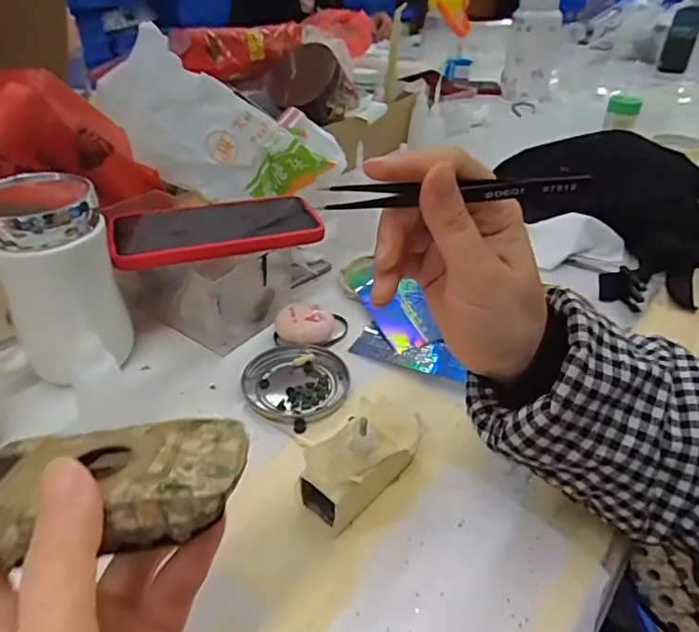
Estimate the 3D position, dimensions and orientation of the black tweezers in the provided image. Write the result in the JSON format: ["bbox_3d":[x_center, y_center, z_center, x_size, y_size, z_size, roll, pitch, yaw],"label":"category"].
[{"bbox_3d":[0.045,-0.058,0.253,0.121,0.012,0.008,1,34,16],"label":"black tweezers"}]

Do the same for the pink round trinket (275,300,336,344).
[{"bbox_3d":[-0.037,0.007,0.455,0.049,0.021,0.039,2,35,-1],"label":"pink round trinket"}]

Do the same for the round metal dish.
[{"bbox_3d":[-0.041,0.049,0.412,0.077,0.008,0.078,2,35,-1],"label":"round metal dish"}]

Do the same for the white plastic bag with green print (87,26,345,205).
[{"bbox_3d":[-0.118,-0.169,0.523,0.223,0.116,0.041,16,29,-24],"label":"white plastic bag with green print"}]

